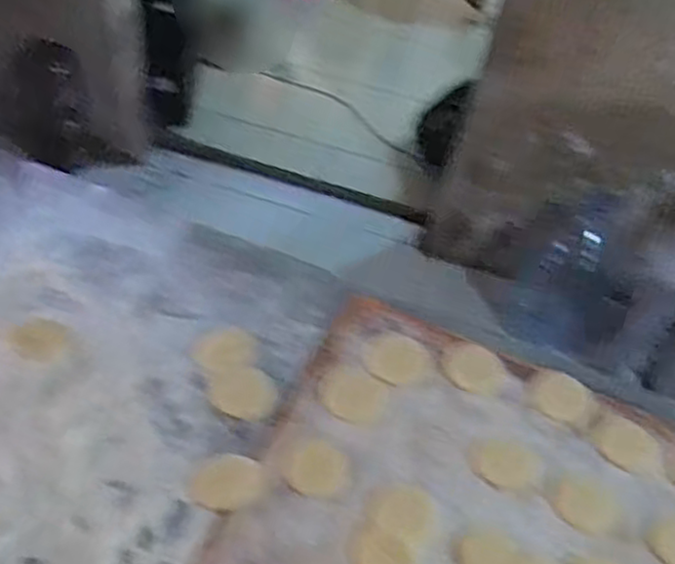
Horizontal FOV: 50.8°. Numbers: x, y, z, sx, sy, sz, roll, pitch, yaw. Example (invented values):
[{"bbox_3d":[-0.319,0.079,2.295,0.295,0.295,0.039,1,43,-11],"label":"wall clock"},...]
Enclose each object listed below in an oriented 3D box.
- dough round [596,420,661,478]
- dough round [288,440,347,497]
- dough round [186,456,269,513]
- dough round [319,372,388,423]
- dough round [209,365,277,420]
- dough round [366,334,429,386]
[{"bbox_3d":[0.262,0.147,0.635,0.058,0.006,0.048,40,54,23],"label":"dough round"},{"bbox_3d":[-0.016,0.155,0.595,0.047,0.004,0.048,5,48,-6],"label":"dough round"},{"bbox_3d":[-0.088,0.159,0.564,0.055,0.004,0.048,15,48,3],"label":"dough round"},{"bbox_3d":[0.014,0.102,0.645,0.059,0.004,0.052,21,48,8],"label":"dough round"},{"bbox_3d":[-0.086,0.098,0.641,0.060,0.004,0.051,29,50,15],"label":"dough round"},{"bbox_3d":[0.058,0.074,0.682,0.056,0.005,0.063,30,51,17],"label":"dough round"}]

